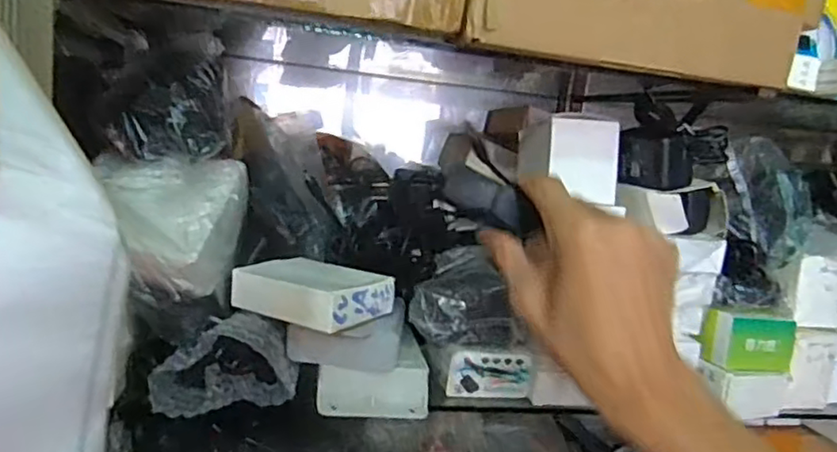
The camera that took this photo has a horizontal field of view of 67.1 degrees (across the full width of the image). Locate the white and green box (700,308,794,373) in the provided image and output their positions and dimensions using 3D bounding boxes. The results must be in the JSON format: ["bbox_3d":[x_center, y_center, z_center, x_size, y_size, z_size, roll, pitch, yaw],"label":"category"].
[{"bbox_3d":[0.283,0.099,0.540,0.073,0.045,0.028,4,8,-12],"label":"white and green box"}]

